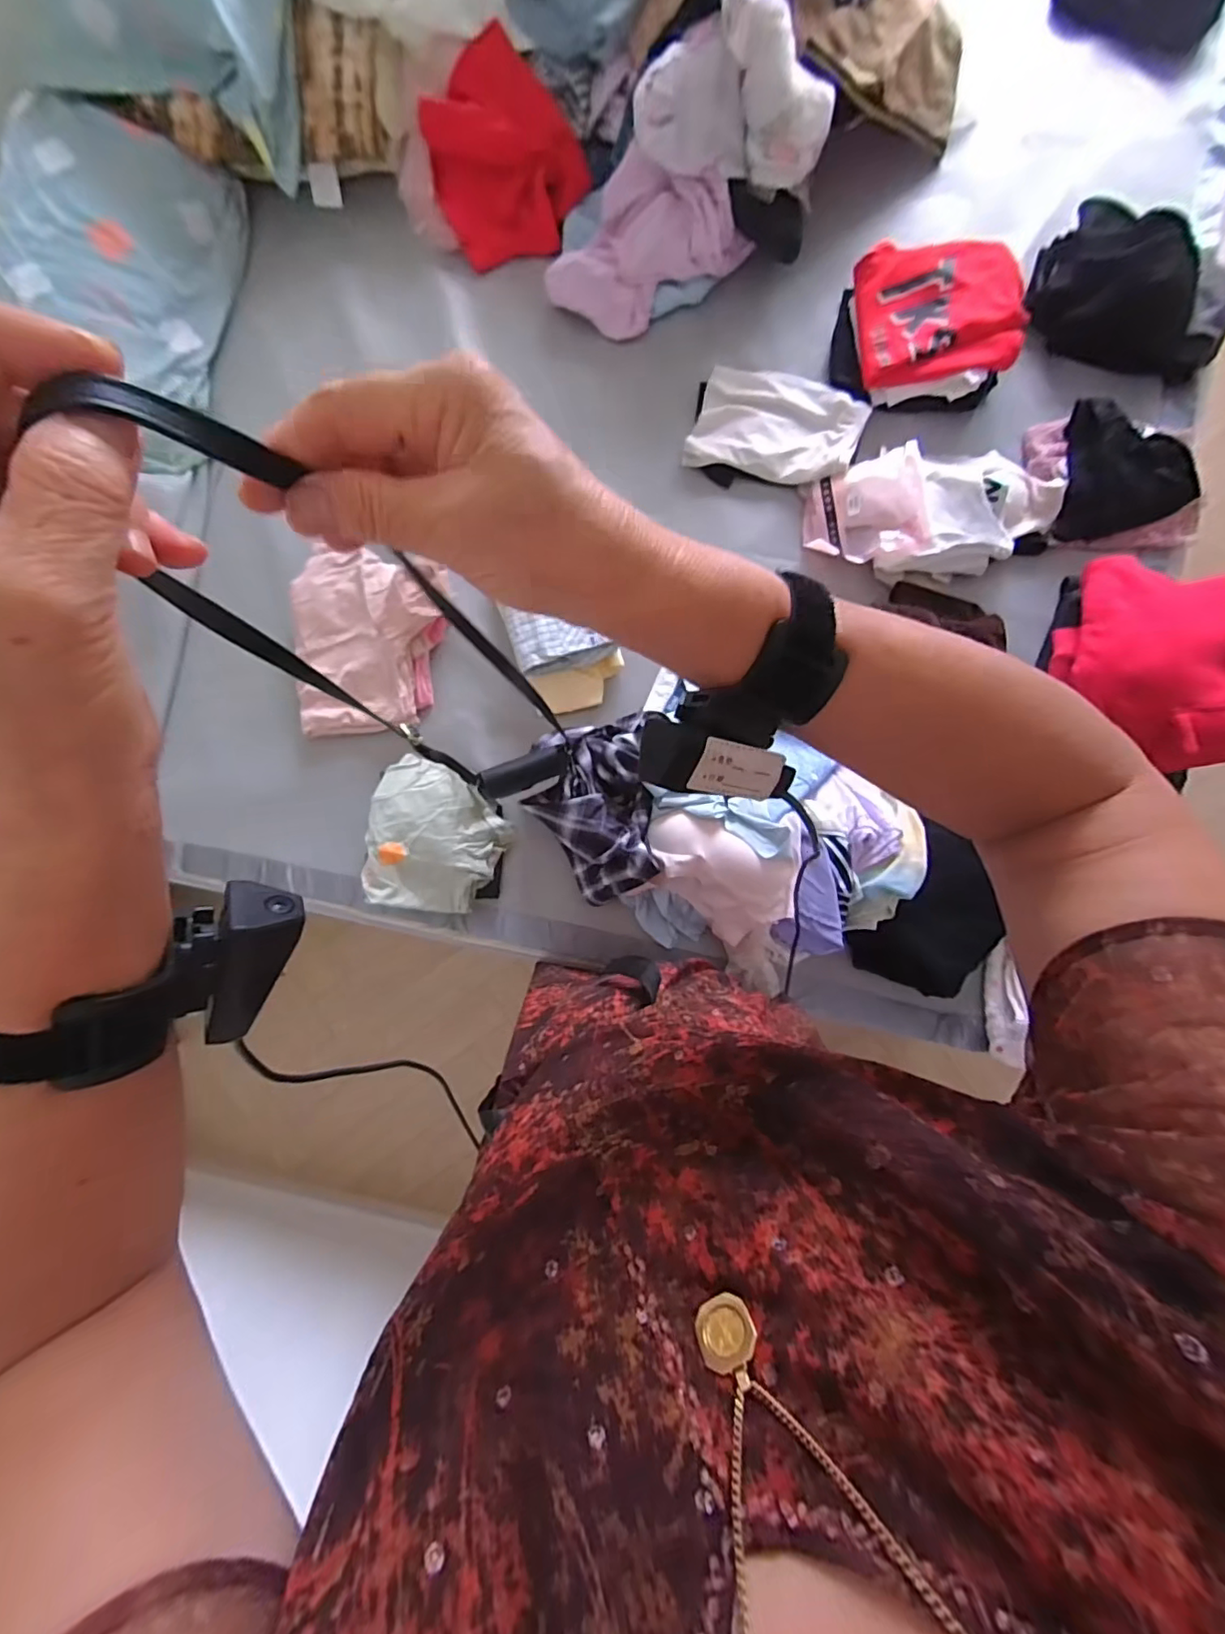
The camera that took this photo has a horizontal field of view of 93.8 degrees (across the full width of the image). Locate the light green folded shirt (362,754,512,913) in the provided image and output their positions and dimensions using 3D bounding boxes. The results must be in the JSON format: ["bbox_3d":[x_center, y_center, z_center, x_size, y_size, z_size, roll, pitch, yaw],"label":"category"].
[{"bbox_3d":[-0.268,0.031,0.885,0.186,0.081,0.218,9,88,4],"label":"light green folded shirt"}]

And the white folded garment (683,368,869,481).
[{"bbox_3d":[0.258,-0.614,0.901,0.260,0.025,0.157,11,88,4],"label":"white folded garment"}]

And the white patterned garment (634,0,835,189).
[{"bbox_3d":[0.169,-0.987,0.797,0.259,0.148,0.108,3,87,4],"label":"white patterned garment"}]

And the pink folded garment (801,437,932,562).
[{"bbox_3d":[0.386,-0.469,0.879,0.171,0.047,0.162,-11,86,3],"label":"pink folded garment"}]

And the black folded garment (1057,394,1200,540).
[{"bbox_3d":[0.766,-0.540,0.870,0.216,0.036,0.196,-14,86,3],"label":"black folded garment"}]

